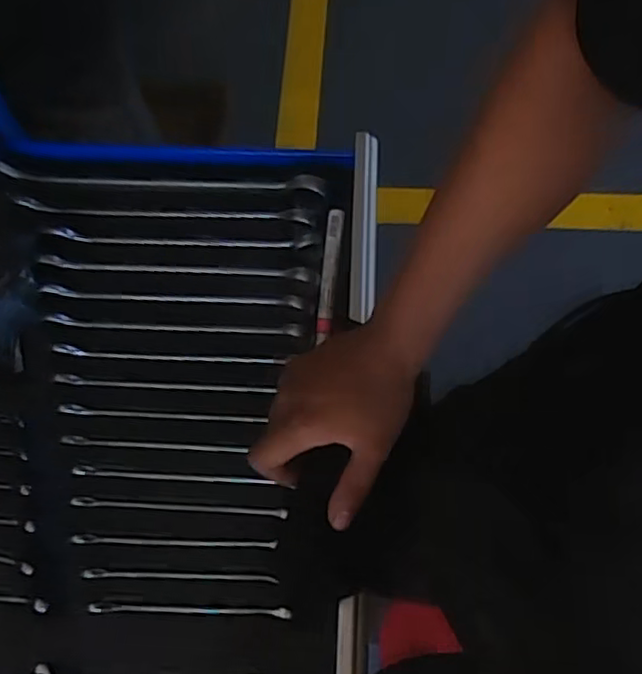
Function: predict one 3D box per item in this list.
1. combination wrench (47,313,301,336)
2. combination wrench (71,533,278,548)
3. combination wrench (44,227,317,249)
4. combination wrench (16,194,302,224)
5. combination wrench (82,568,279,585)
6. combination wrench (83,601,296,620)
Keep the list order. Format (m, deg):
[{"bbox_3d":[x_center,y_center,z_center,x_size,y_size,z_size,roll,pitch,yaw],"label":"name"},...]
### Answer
[{"bbox_3d":[-0.130,-0.010,0.570,0.228,0.018,0.010,3,66,3],"label":"combination wrench"},{"bbox_3d":[-0.112,0.158,0.496,0.156,0.014,0.007,1,66,2],"label":"combination wrench"},{"bbox_3d":[-0.131,-0.092,0.606,0.251,0.014,0.014,1,66,2],"label":"combination wrench"},{"bbox_3d":[-0.152,-0.120,0.616,0.283,0.020,0.015,3,66,3],"label":"combination wrench"},{"bbox_3d":[-0.105,0.180,0.486,0.144,0.011,0.007,1,66,2],"label":"combination wrench"},{"bbox_3d":[-0.096,0.201,0.474,0.147,0.011,0.007,1,66,2],"label":"combination wrench"}]

